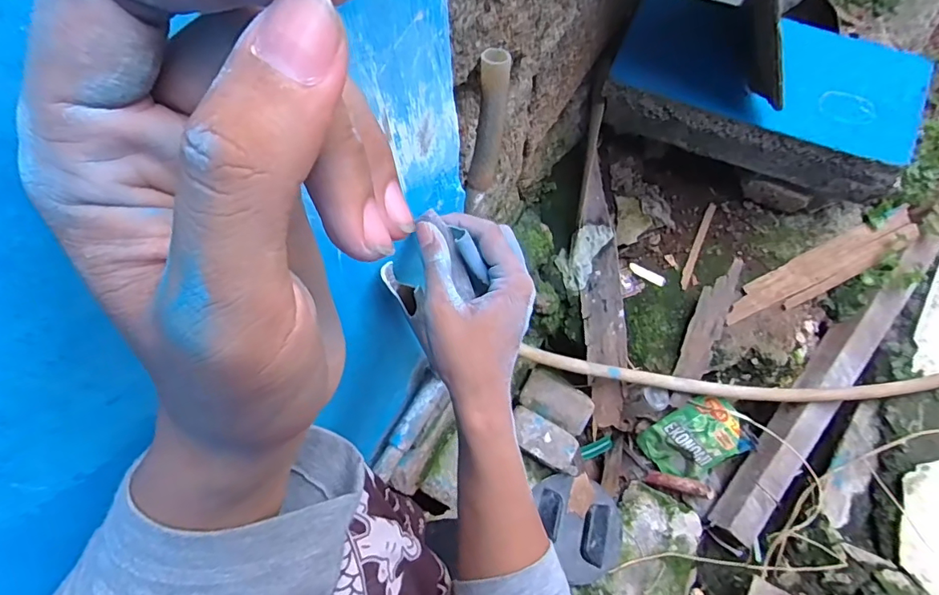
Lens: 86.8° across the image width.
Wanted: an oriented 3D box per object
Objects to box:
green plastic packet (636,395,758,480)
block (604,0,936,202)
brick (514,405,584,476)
[{"bbox_3d":[0.340,0.215,0.756,0.154,0.029,0.098,-39,77,29],"label":"green plastic packet"},{"bbox_3d":[0.409,-0.299,0.705,0.375,0.107,0.198,23,73,9],"label":"block"},{"bbox_3d":[0.110,0.208,0.713,0.116,0.029,0.051,32,74,11],"label":"brick"}]

